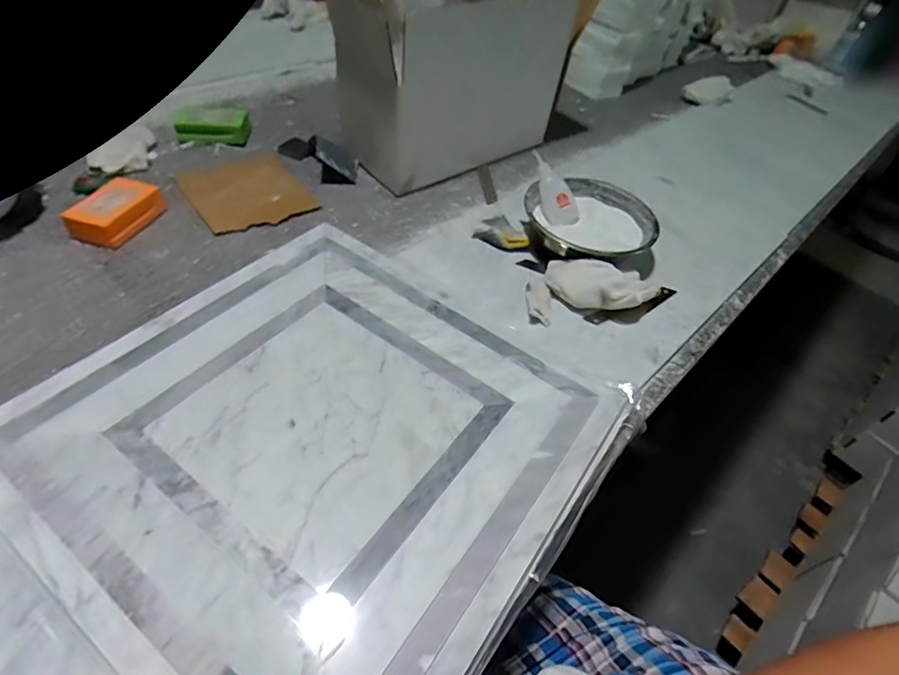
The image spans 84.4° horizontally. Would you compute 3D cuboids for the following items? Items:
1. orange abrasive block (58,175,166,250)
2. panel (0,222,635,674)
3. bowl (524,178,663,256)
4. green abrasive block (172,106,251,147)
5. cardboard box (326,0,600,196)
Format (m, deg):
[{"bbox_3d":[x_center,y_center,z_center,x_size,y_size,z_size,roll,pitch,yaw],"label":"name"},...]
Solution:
[{"bbox_3d":[-0.385,-0.146,0.576,0.061,0.033,0.094,15,49,5],"label":"orange abrasive block"},{"bbox_3d":[-0.103,0.066,0.418,0.398,0.017,0.393,30,51,22],"label":"panel"},{"bbox_3d":[0.180,-0.145,0.627,0.152,0.048,0.152,2,46,-2],"label":"bowl"},{"bbox_3d":[-0.354,-0.319,0.744,0.102,0.030,0.062,-2,47,-7],"label":"green abrasive block"},{"bbox_3d":[0.018,-0.369,0.727,0.306,0.237,0.155,-27,54,-27],"label":"cardboard box"}]

